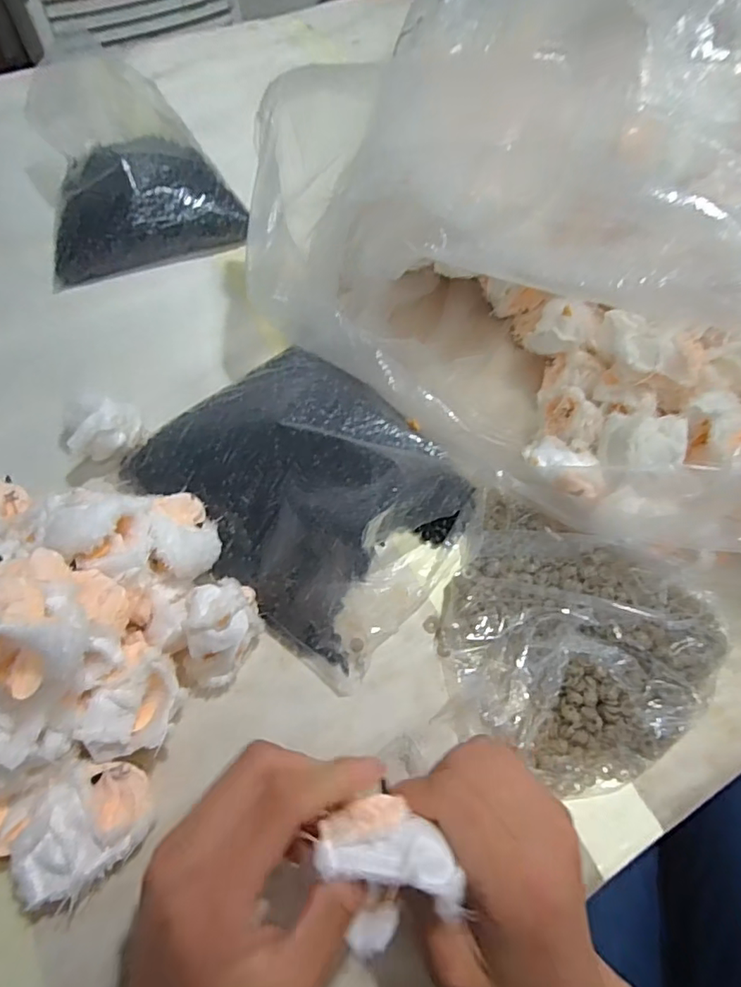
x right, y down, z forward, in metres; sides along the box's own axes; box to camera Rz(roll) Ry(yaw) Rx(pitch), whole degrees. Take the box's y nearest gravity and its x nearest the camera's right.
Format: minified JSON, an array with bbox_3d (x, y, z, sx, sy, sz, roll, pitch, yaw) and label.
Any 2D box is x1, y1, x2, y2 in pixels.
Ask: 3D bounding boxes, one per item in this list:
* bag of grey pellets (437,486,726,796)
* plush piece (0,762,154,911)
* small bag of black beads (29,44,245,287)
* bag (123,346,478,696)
[{"bbox_3d":[0.117,0.087,0.335,0.160,0.031,0.142,29,63,15],"label":"bag of grey pellets"},{"bbox_3d":[-0.146,0.170,0.279,0.065,0.034,0.050,-38,67,-20],"label":"plush piece"},{"bbox_3d":[-0.253,-0.340,0.553,0.190,0.112,0.229,-18,61,-11],"label":"small bag of black beads"},{"bbox_3d":[-0.046,-0.015,0.379,0.229,0.059,0.170,41,67,21],"label":"bag"}]

